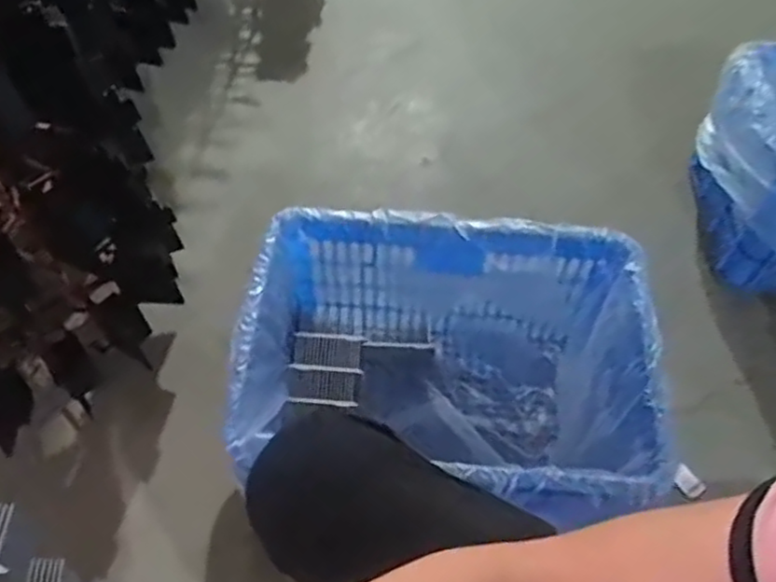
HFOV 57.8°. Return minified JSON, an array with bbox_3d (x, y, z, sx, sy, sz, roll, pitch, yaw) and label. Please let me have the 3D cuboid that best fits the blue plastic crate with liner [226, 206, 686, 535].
[{"bbox_3d":[0.063,0.133,0.940,0.490,0.304,0.359,9,56,2],"label":"blue plastic crate with liner"}]

